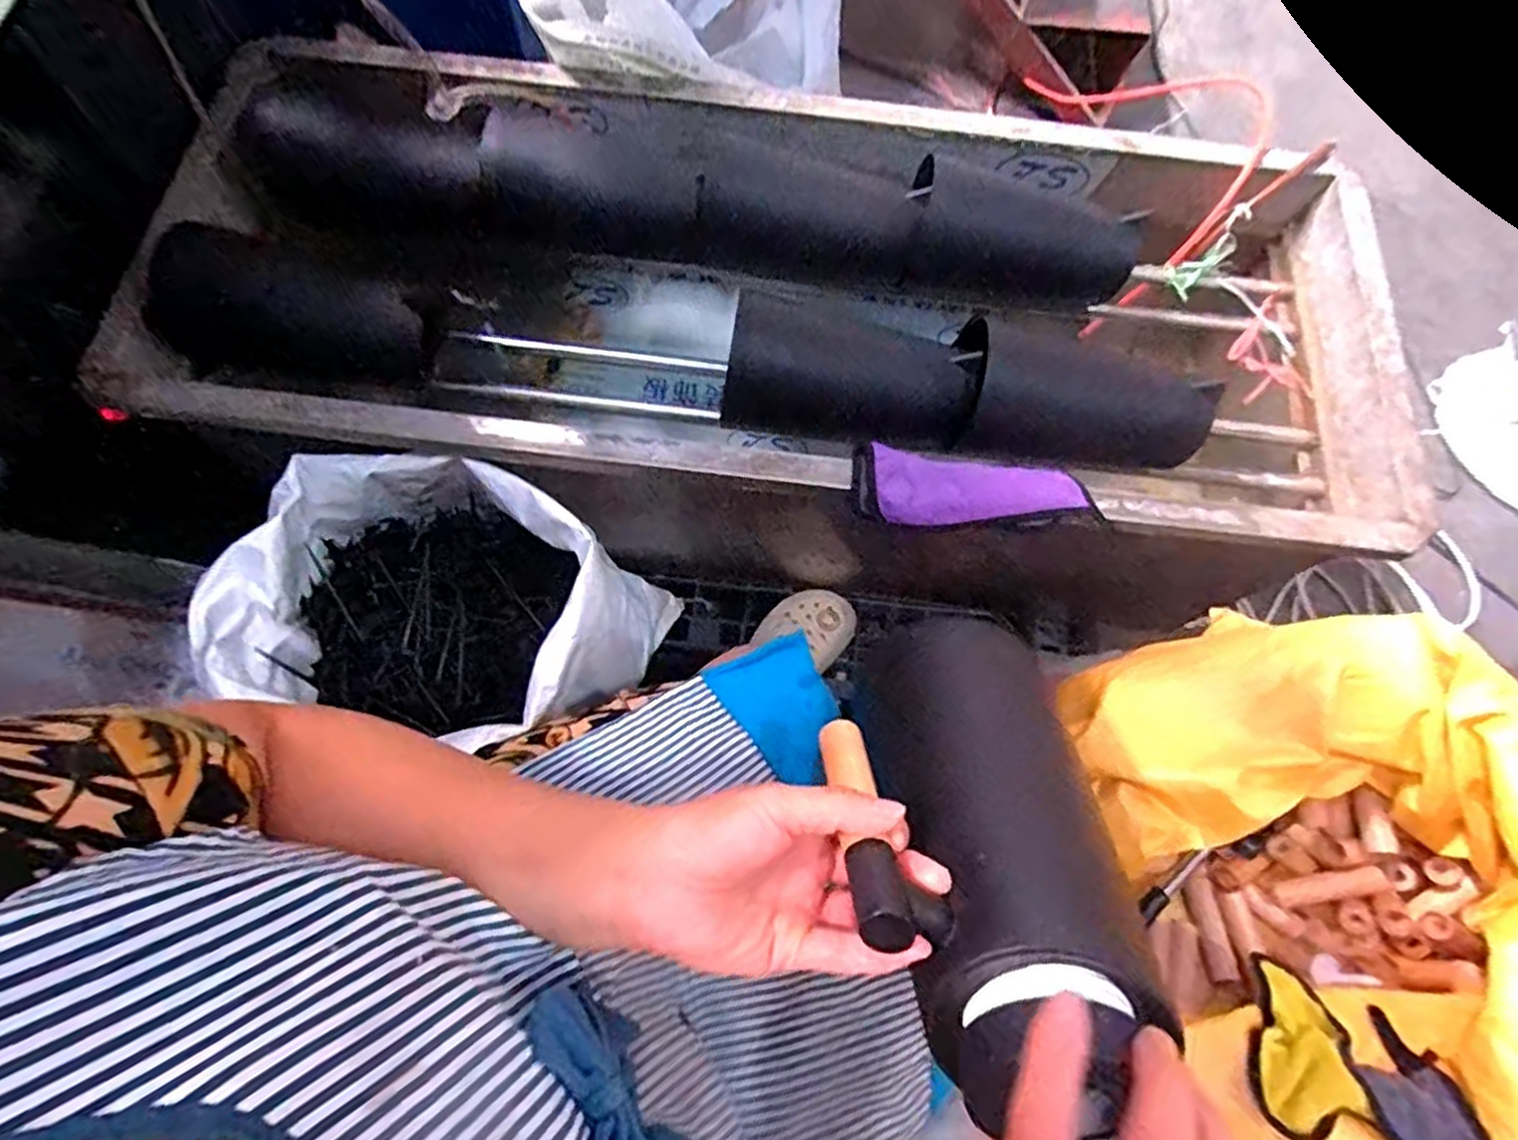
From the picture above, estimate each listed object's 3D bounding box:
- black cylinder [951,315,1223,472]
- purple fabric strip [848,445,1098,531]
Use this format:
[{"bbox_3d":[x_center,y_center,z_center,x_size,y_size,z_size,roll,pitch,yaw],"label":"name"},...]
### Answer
[{"bbox_3d":[0.318,-0.177,0.716,0.247,0.106,0.113,10,70,1],"label":"black cylinder"},{"bbox_3d":[0.197,-0.068,0.670,0.216,0.025,0.072,6,70,0],"label":"purple fabric strip"}]

